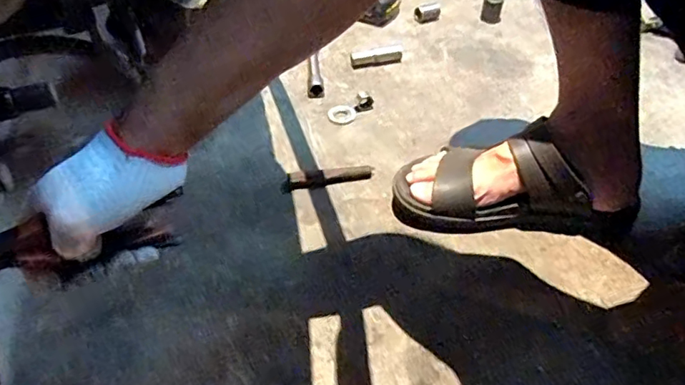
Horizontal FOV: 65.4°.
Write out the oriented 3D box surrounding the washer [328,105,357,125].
[{"bbox_3d":[-0.001,-0.105,0.719,0.037,0.004,0.039,1,47,-1],"label":"washer"}]

